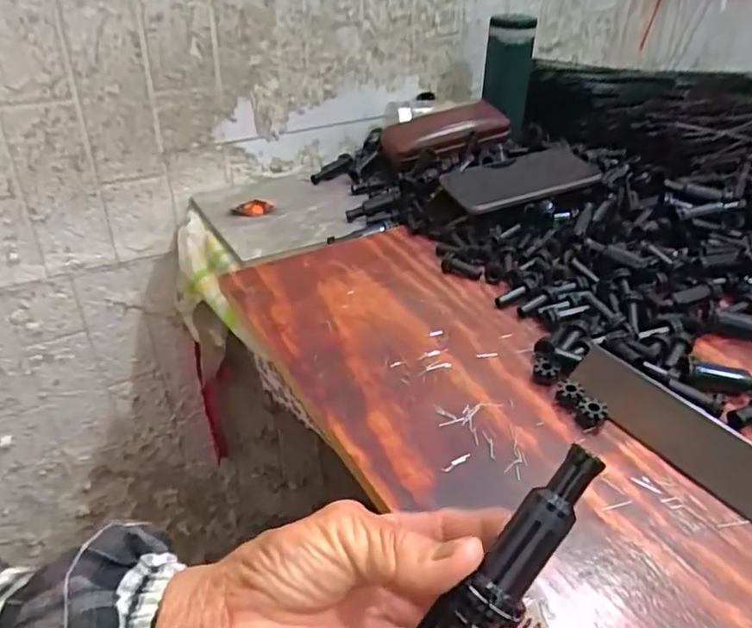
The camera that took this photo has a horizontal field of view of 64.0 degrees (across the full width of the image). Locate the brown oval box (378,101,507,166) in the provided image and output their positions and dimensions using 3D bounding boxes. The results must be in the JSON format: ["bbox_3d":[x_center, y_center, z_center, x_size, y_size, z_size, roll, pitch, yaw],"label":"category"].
[{"bbox_3d":[0.084,-0.224,0.734,0.152,0.034,0.078,-9,35,-12],"label":"brown oval box"}]

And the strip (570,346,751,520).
[{"bbox_3d":[0.202,0.083,0.371,0.036,0.007,0.186,-52,50,3],"label":"strip"}]

